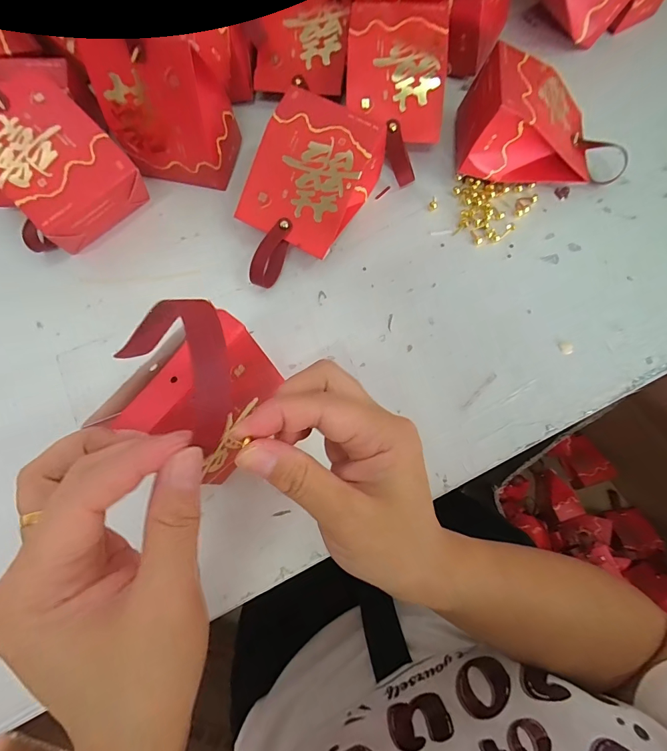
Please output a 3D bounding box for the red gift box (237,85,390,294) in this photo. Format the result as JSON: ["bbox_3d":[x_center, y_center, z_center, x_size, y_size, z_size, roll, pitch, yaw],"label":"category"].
[{"bbox_3d":[-0.030,-0.145,0.312,0.094,0.063,0.146,28,76,9],"label":"red gift box"}]

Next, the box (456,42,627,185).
[{"bbox_3d":[0.186,-0.223,0.330,0.146,0.068,0.089,5,74,2],"label":"box"}]

